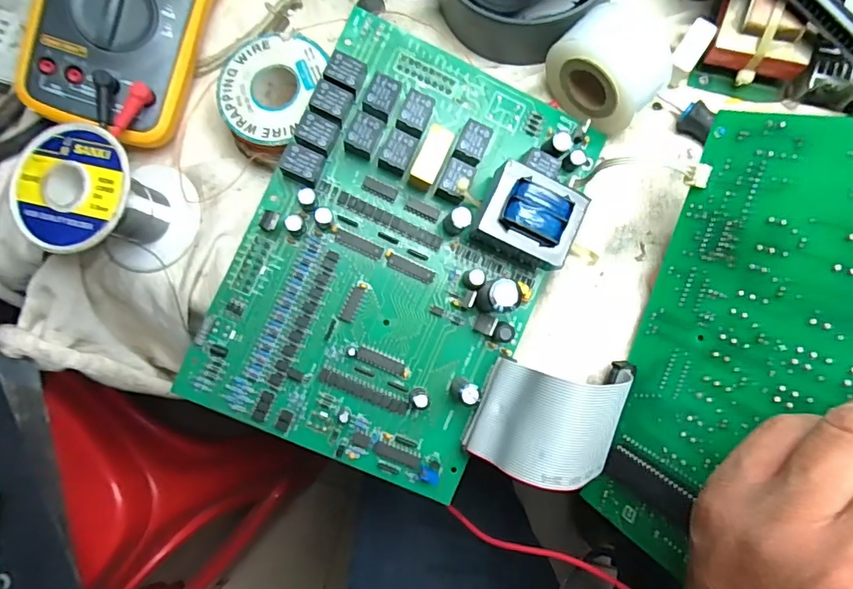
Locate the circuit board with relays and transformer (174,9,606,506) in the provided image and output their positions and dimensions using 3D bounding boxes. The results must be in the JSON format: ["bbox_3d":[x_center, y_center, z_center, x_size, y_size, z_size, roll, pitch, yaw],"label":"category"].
[{"bbox_3d":[-0.011,-0.020,0.266,0.159,0.039,0.228,25,86,-7],"label":"circuit board with relays and transformer"}]

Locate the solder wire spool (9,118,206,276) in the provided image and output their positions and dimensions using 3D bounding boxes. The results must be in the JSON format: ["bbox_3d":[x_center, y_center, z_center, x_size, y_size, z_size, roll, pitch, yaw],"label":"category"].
[{"bbox_3d":[-0.172,-0.049,0.284,0.060,0.066,0.064,-1,82,4],"label":"solder wire spool"}]

